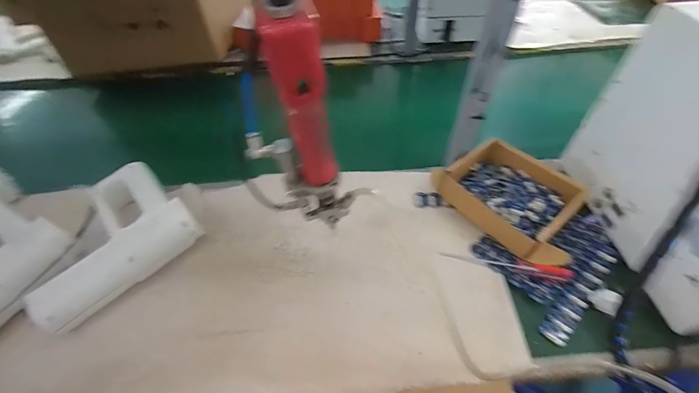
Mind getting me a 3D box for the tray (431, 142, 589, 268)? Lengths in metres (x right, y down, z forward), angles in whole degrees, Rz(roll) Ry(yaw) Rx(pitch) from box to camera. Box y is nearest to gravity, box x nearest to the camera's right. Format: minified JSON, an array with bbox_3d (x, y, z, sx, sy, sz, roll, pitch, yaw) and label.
[{"bbox_3d":[0.251,-0.004,0.521,0.152,0.053,0.225,-36,58,-23],"label":"tray"}]

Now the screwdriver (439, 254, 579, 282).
[{"bbox_3d":[0.218,0.095,0.455,0.171,0.014,0.018,8,52,9],"label":"screwdriver"}]

